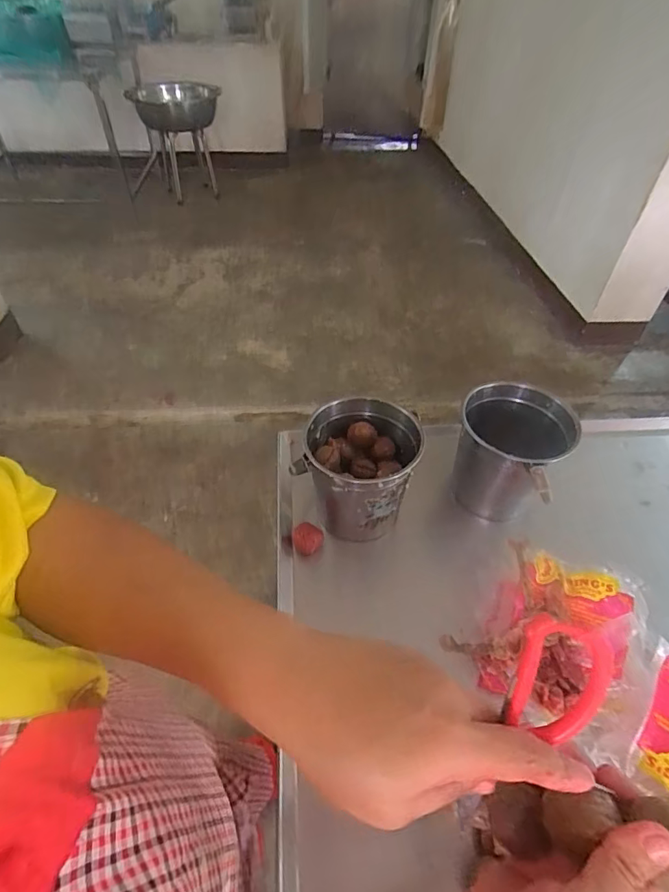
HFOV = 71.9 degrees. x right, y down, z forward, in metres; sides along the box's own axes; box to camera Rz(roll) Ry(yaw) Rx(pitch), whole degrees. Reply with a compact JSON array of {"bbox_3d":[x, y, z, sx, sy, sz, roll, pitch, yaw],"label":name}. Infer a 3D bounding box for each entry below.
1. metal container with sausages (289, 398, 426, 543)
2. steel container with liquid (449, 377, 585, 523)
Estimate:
[{"bbox_3d":[0.031,0.029,0.562,0.126,0.120,0.129,17,50,10],"label":"metal container with sausages"},{"bbox_3d":[0.214,0.014,0.589,0.134,0.139,0.126,22,50,17],"label":"steel container with liquid"}]

